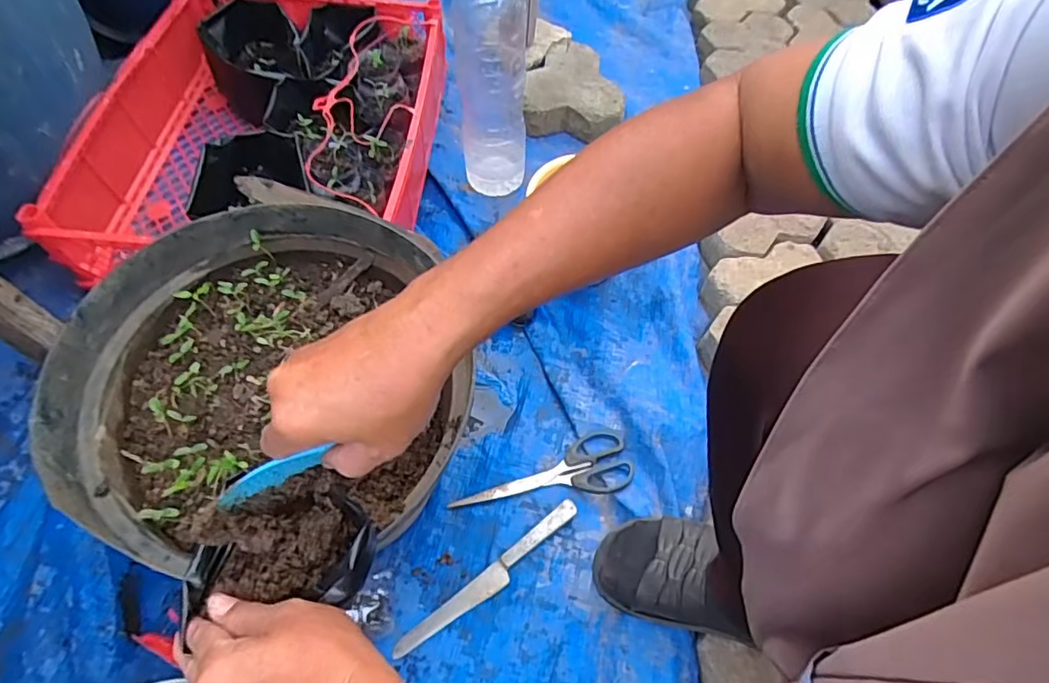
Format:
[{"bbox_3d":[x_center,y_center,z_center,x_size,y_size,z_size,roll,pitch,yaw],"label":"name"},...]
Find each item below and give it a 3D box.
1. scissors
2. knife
[{"bbox_3d":[0.019,0.143,0.643,0.197,0.008,0.067,-7,62,-6],"label":"scissors"},{"bbox_3d":[-0.031,0.239,0.585,0.222,0.008,0.024,-35,69,-19],"label":"knife"}]

